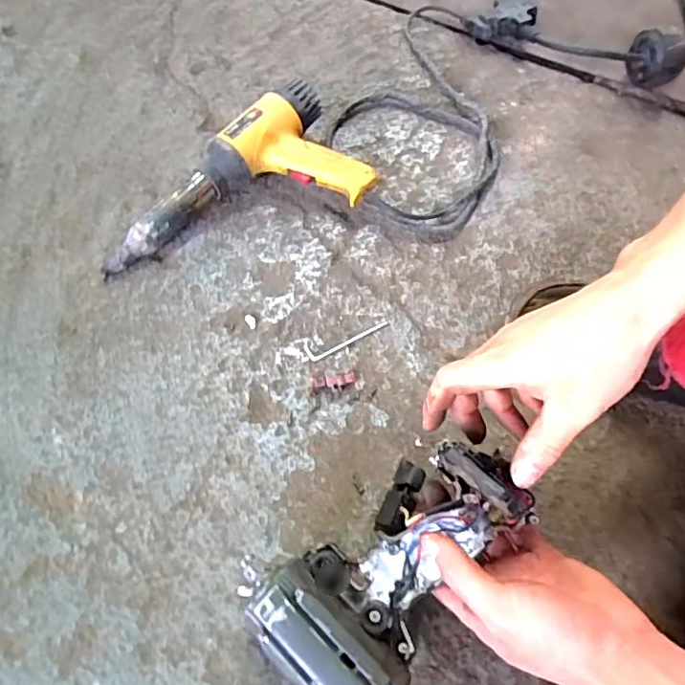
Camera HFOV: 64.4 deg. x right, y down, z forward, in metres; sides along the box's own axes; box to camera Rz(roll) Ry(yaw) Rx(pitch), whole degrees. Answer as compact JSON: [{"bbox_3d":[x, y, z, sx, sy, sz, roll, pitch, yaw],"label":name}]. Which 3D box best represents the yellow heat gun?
[{"bbox_3d":[-0.124,-0.166,0.578,0.291,0.068,0.153,-25,67,-15],"label":"yellow heat gun"}]

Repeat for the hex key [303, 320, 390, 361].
[{"bbox_3d":[0.004,-0.007,0.538,0.086,0.004,0.020,-26,65,-15],"label":"hex key"}]

